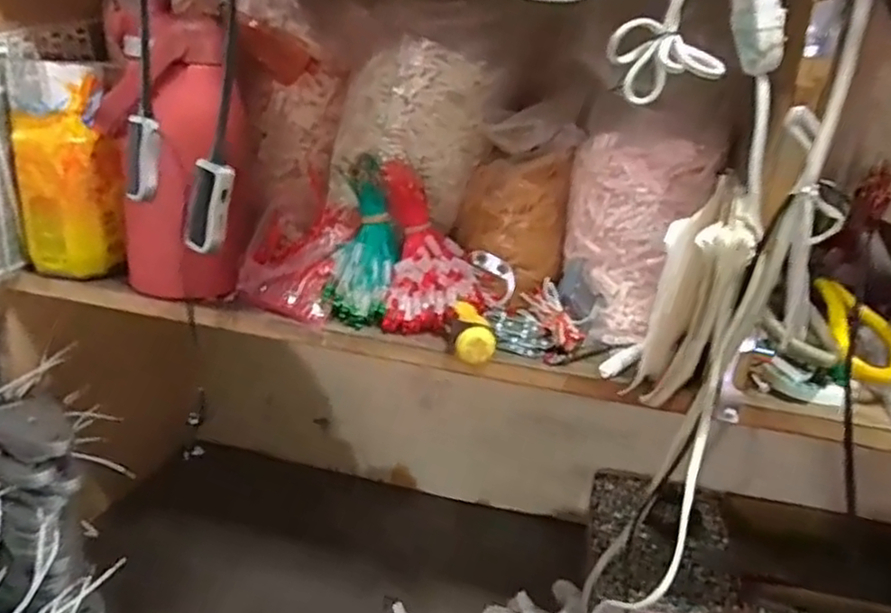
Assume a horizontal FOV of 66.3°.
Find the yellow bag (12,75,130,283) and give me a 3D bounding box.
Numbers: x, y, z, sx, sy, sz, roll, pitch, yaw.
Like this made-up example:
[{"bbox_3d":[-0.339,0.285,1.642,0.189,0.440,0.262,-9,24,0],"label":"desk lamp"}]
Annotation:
[{"bbox_3d":[-0.298,-0.096,0.545,0.058,0.145,0.063,22,26,40],"label":"yellow bag"}]

